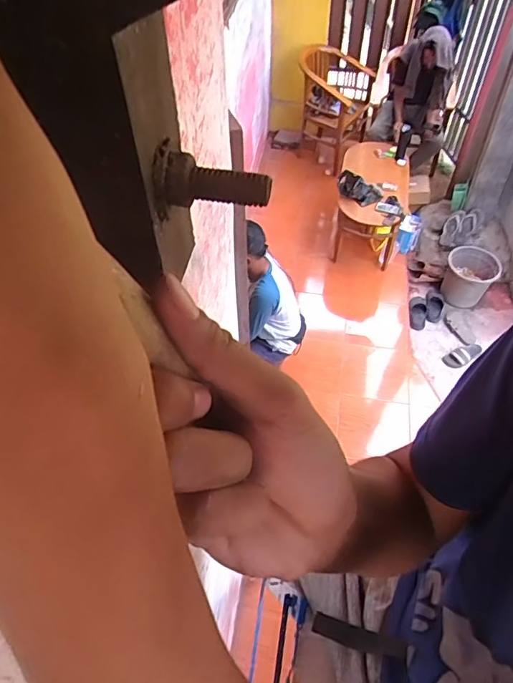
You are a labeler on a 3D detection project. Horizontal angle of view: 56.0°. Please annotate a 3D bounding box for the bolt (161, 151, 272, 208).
[{"bbox_3d":[-0.014,-0.059,0.180,0.038,0.015,0.014,7,52,5],"label":"bolt"}]

